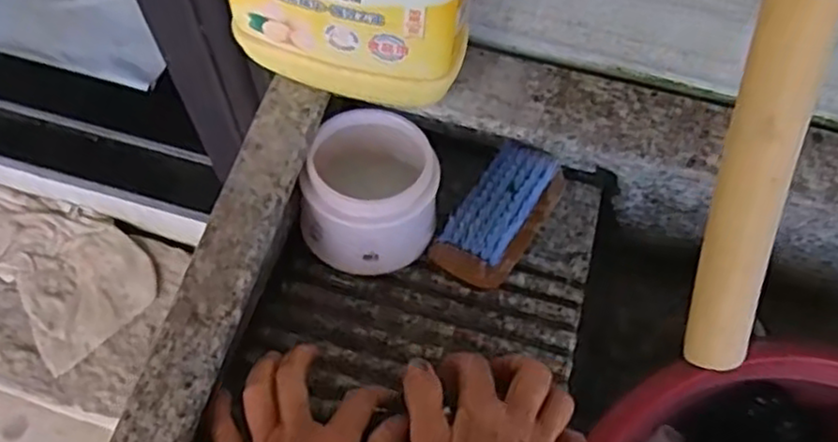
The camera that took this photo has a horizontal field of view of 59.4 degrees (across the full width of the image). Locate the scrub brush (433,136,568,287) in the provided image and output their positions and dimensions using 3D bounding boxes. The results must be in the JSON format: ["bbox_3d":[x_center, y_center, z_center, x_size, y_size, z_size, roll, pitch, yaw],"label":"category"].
[{"bbox_3d":[0.062,-0.006,0.545,0.056,0.031,0.119,30,67,13],"label":"scrub brush"}]

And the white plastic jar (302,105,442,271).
[{"bbox_3d":[-0.033,-0.021,0.517,0.094,0.063,0.103,6,64,1],"label":"white plastic jar"}]

